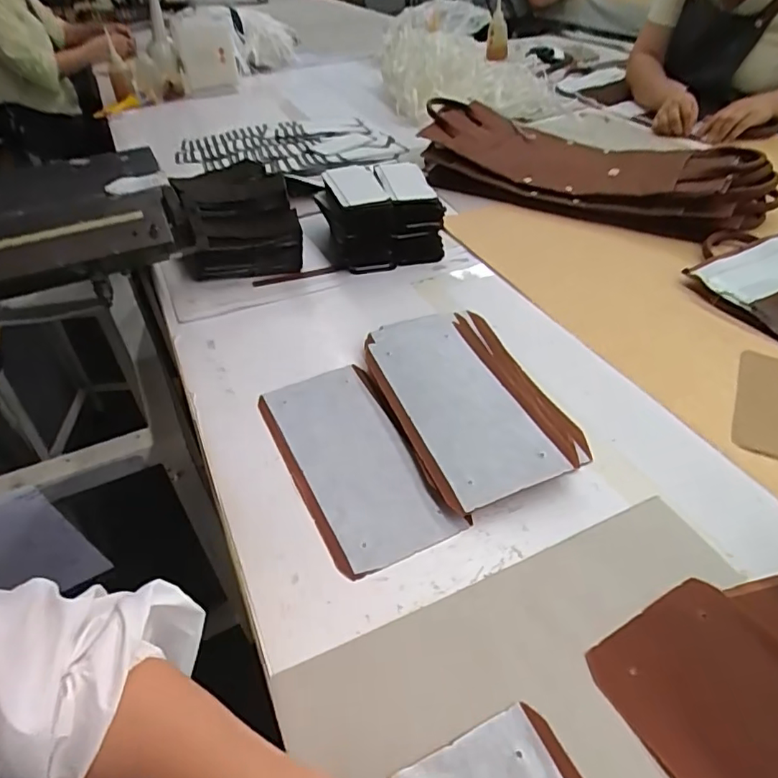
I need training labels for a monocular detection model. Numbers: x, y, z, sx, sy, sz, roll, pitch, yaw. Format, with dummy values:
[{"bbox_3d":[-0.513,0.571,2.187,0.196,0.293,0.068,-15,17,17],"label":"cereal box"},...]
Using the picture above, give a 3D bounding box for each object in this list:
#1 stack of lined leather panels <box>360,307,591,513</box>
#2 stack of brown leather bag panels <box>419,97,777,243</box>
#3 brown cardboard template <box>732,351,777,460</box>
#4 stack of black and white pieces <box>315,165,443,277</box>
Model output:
[{"bbox_3d":[0.083,0.001,0.582,0.157,0.032,0.266,-17,44,-13],"label":"stack of lined leather panels"},{"bbox_3d":[0.345,-0.405,0.962,0.593,0.096,0.274,21,48,25],"label":"stack of brown leather bag panels"},{"bbox_3d":[0.405,0.015,0.573,0.069,0.009,0.157,17,47,22],"label":"brown cardboard template"},{"bbox_3d":[-0.015,-0.269,0.845,0.161,0.110,0.166,-11,43,-8],"label":"stack of black and white pieces"}]

